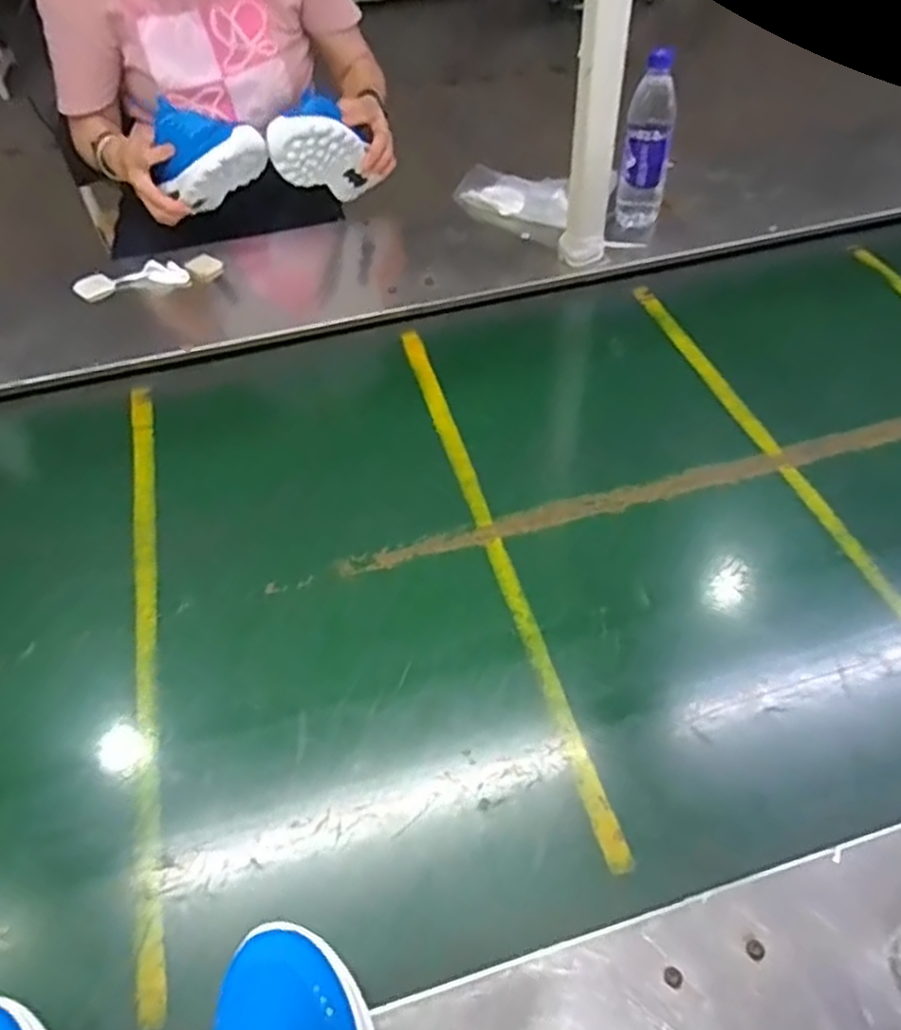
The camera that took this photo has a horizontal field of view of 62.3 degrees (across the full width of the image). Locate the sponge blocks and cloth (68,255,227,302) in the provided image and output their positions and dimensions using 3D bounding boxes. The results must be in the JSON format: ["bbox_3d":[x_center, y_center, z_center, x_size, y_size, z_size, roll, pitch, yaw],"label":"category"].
[{"bbox_3d":[-0.432,-0.343,1.070,0.201,0.027,0.042,-13,50,-8],"label":"sponge blocks and cloth"}]

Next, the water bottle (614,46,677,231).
[{"bbox_3d":[0.279,-0.514,1.064,0.061,0.252,0.060,9,50,11],"label":"water bottle"}]

